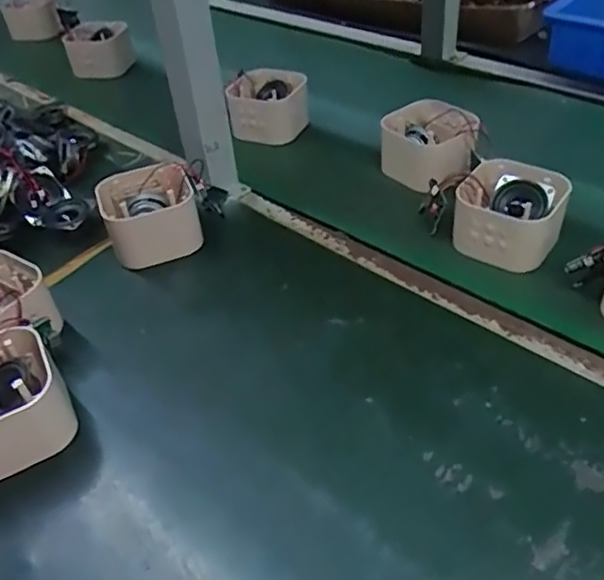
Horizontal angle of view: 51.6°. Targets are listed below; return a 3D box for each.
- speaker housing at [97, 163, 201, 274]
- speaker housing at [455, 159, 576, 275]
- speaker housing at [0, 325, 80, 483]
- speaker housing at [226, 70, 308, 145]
[{"bbox_3d":[-0.149,-0.072,0.616,0.087,0.066,0.081,-18,44,-12],"label":"speaker housing"},{"bbox_3d":[0.191,-0.070,0.580,0.091,0.059,0.075,19,48,24],"label":"speaker housing"},{"bbox_3d":[-0.226,0.085,0.466,0.091,0.064,0.094,-28,47,-22],"label":"speaker housing"},{"bbox_3d":[-0.045,-0.235,0.799,0.098,0.074,0.073,-11,43,-5],"label":"speaker housing"}]

